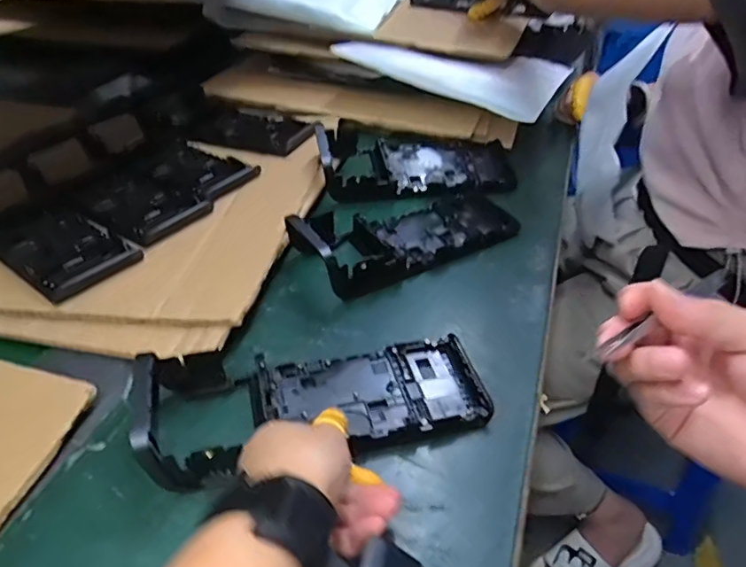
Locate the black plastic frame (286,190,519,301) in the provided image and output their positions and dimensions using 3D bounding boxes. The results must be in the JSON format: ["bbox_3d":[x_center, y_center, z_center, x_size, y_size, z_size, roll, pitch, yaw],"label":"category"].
[{"bbox_3d":[0.033,-0.057,0.498,0.215,0.052,0.090,-21,44,-22],"label":"black plastic frame"}]

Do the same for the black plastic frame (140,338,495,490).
[{"bbox_3d":[-0.036,0.069,0.363,0.214,0.045,0.099,-3,41,-16],"label":"black plastic frame"}]

